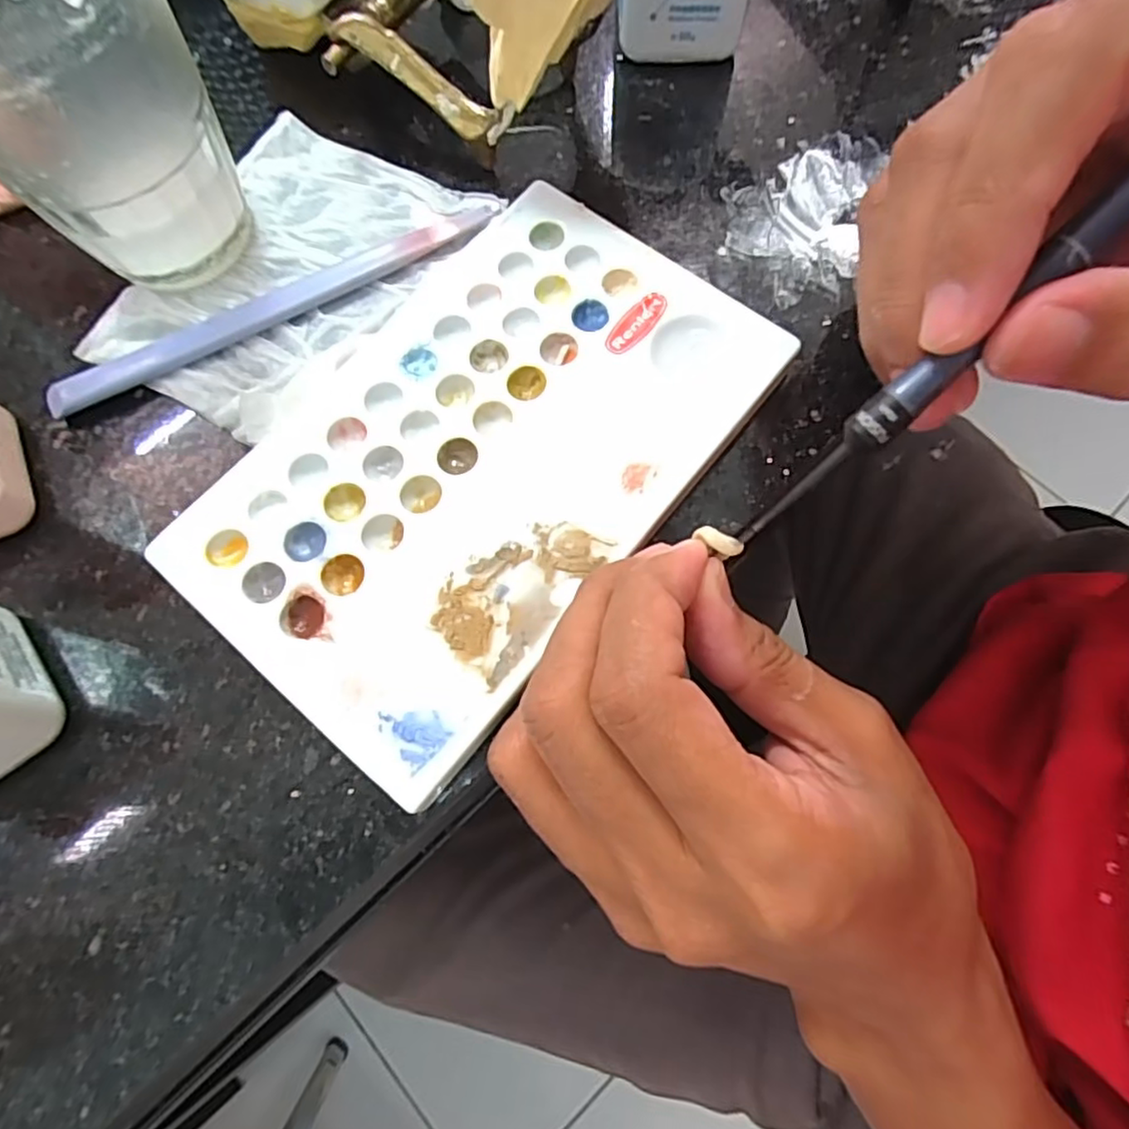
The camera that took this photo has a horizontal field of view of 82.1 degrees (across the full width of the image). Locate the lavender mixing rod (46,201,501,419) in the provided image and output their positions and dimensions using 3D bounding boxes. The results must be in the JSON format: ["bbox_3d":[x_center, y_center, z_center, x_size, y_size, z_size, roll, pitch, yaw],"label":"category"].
[{"bbox_3d":[-0.083,-0.078,0.191,0.137,0.006,0.010,-28,75,-8],"label":"lavender mixing rod"}]

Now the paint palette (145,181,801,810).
[{"bbox_3d":[-0.022,-0.031,0.172,0.100,0.012,0.150,38,77,11],"label":"paint palette"}]

